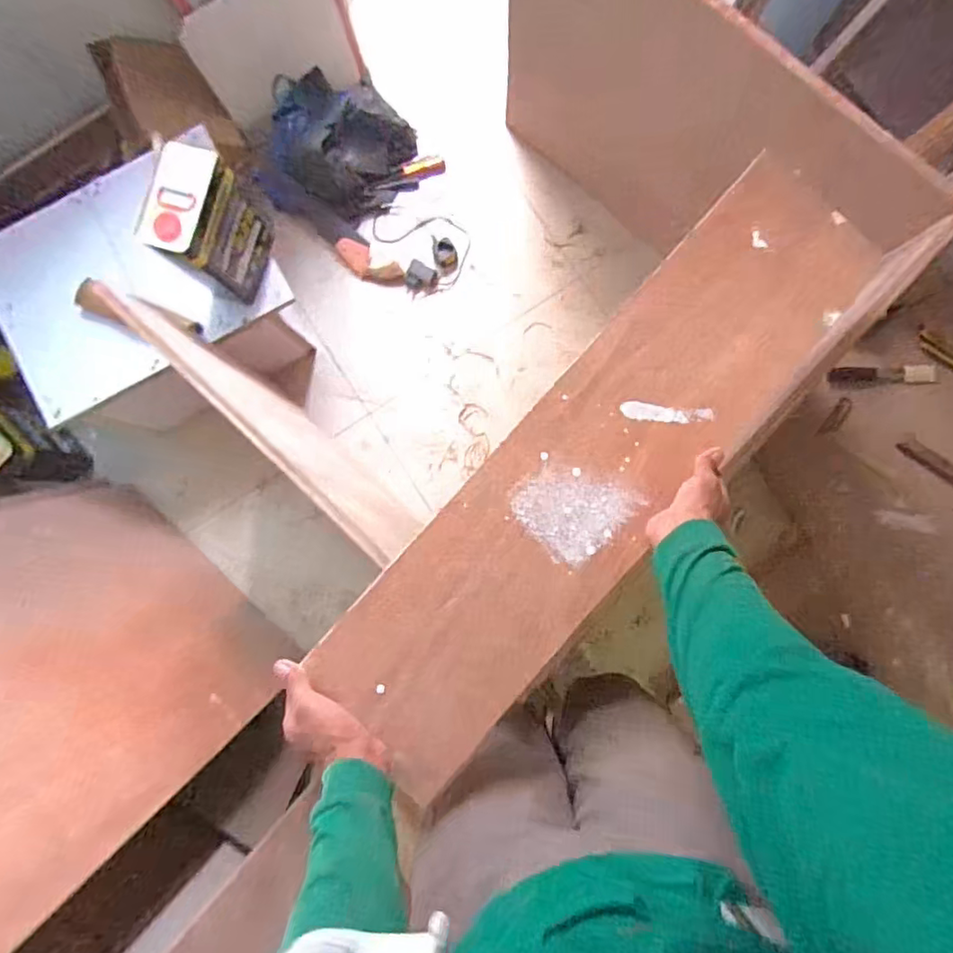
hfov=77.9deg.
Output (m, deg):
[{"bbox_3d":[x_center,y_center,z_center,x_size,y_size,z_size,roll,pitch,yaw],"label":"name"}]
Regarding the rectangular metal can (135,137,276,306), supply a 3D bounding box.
[{"bbox_3d":[-0.448,-0.423,0.999,0.096,0.237,0.175,14,88,3],"label":"rectangular metal can"}]

